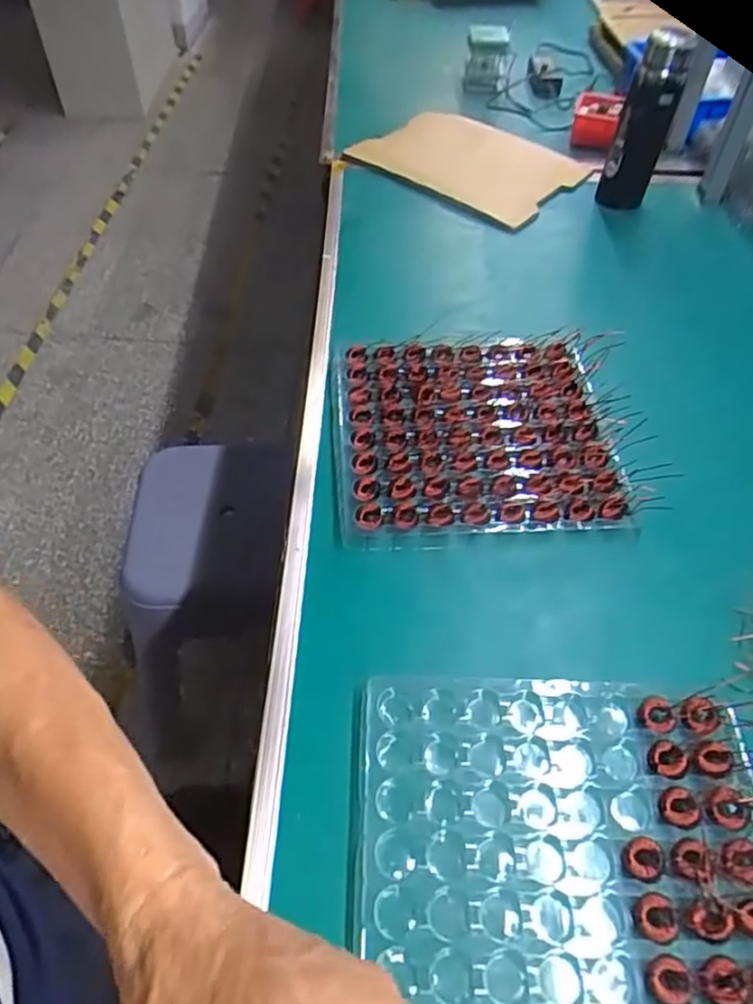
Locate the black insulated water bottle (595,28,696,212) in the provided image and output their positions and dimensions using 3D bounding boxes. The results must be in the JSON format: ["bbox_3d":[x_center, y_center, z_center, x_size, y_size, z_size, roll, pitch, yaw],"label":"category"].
[{"bbox_3d":[0.428,-0.602,1.071,0.081,0.246,0.084,17,52,12],"label":"black insulated water bottle"}]

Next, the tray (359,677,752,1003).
[{"bbox_3d":[0.131,0.259,0.447,0.279,0.032,0.281,1,51,-1],"label":"tray"}]

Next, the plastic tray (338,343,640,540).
[{"bbox_3d":[0.098,-0.076,0.716,0.279,0.028,0.277,-2,51,-3],"label":"plastic tray"}]

